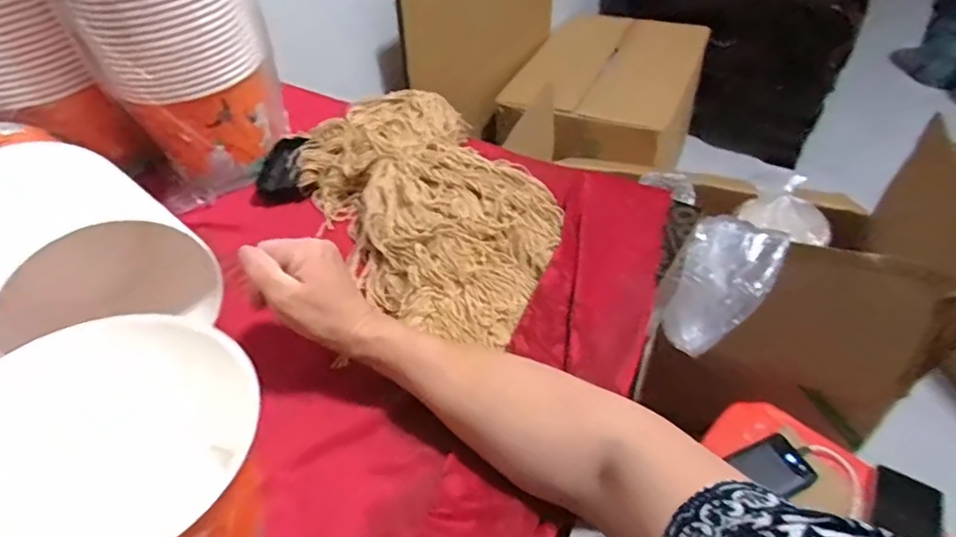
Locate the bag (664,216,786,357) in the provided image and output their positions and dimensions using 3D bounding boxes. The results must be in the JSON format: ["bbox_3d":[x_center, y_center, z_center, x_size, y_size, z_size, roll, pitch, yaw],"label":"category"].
[{"bbox_3d":[0.333,0.017,0.756,0.117,0.115,0.171,19,49,24],"label":"bag"}]

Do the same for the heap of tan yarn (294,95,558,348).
[{"bbox_3d":[-0.061,-0.080,0.611,0.210,0.071,0.394,-26,47,-19],"label":"heap of tan yarn"}]

